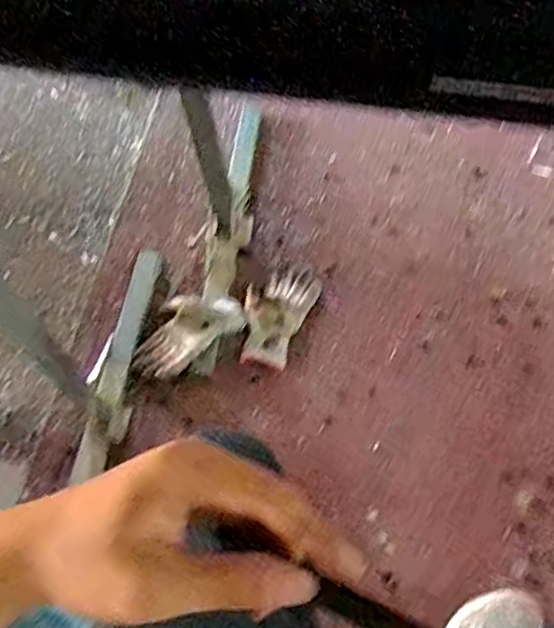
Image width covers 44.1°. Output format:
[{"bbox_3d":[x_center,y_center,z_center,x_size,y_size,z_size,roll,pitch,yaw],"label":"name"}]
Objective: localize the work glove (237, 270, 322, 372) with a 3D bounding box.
[{"bbox_3d":[-0.005,0.000,1.174,0.107,0.018,0.183,21,66,13],"label":"work glove"}]

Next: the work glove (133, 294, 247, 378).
[{"bbox_3d":[-0.156,0.029,1.160,0.197,0.029,0.110,-37,67,-15],"label":"work glove"}]

